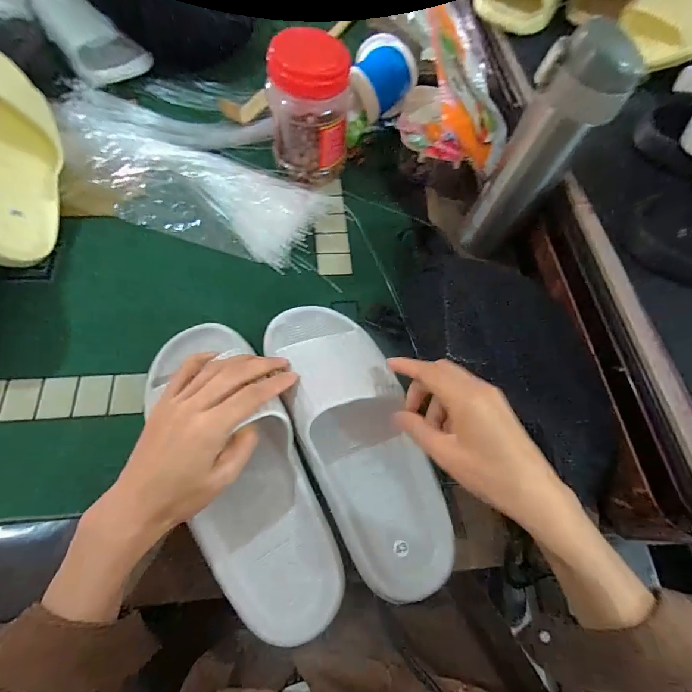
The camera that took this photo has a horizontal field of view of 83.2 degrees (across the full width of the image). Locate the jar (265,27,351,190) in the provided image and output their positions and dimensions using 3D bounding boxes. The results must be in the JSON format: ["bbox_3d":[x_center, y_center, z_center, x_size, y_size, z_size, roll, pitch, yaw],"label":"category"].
[{"bbox_3d":[-0.040,-0.264,0.442,0.091,0.137,0.070,1,64,-4],"label":"jar"}]

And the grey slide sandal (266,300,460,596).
[{"bbox_3d":[0.011,0.075,0.339,0.093,0.069,0.262,-21,77,-13],"label":"grey slide sandal"}]

